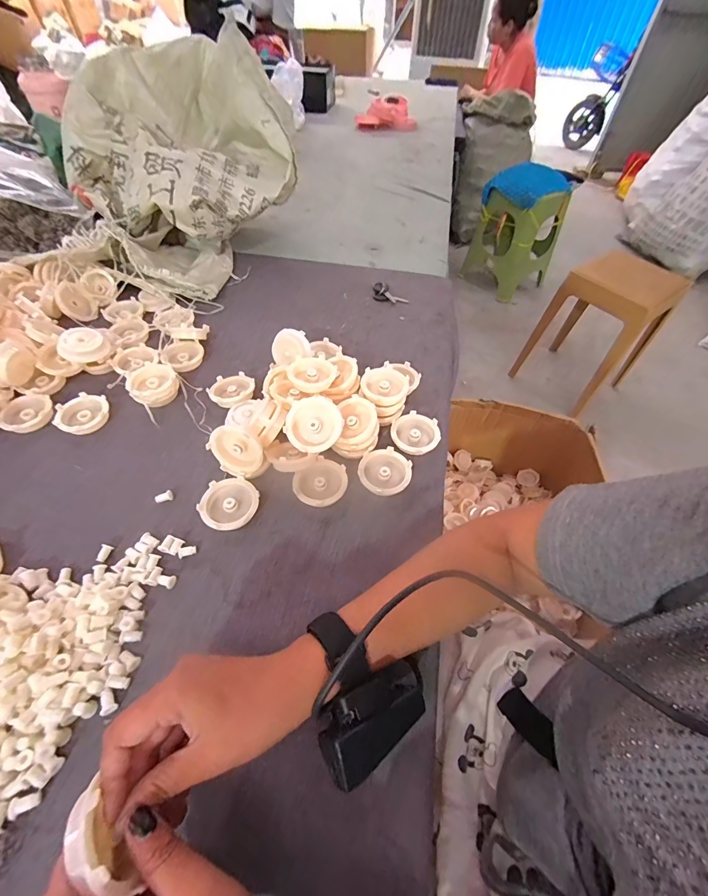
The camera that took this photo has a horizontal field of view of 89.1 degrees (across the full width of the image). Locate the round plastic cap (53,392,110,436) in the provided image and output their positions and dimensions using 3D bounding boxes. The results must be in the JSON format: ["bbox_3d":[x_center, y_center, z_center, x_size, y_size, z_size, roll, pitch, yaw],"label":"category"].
[{"bbox_3d":[-0.339,-0.043,0.450,0.056,0.013,0.058,1,53,-1],"label":"round plastic cap"}]

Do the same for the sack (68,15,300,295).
[{"bbox_3d":[-0.297,-0.476,0.625,0.306,0.251,0.369,33,59,21],"label":"sack"}]

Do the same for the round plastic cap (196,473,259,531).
[{"bbox_3d":[-0.132,0.058,0.380,0.057,0.016,0.058,1,53,-1],"label":"round plastic cap"}]

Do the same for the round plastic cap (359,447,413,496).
[{"bbox_3d":[0.035,0.027,0.408,0.056,0.012,0.057,1,53,-1],"label":"round plastic cap"}]

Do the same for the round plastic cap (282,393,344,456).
[{"bbox_3d":[-0.042,-0.025,0.385,0.059,0.016,0.059,0,82,-1],"label":"round plastic cap"}]

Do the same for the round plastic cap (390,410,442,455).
[{"bbox_3d":[0.076,-0.018,0.445,0.058,0.013,0.057,1,53,-1],"label":"round plastic cap"}]

